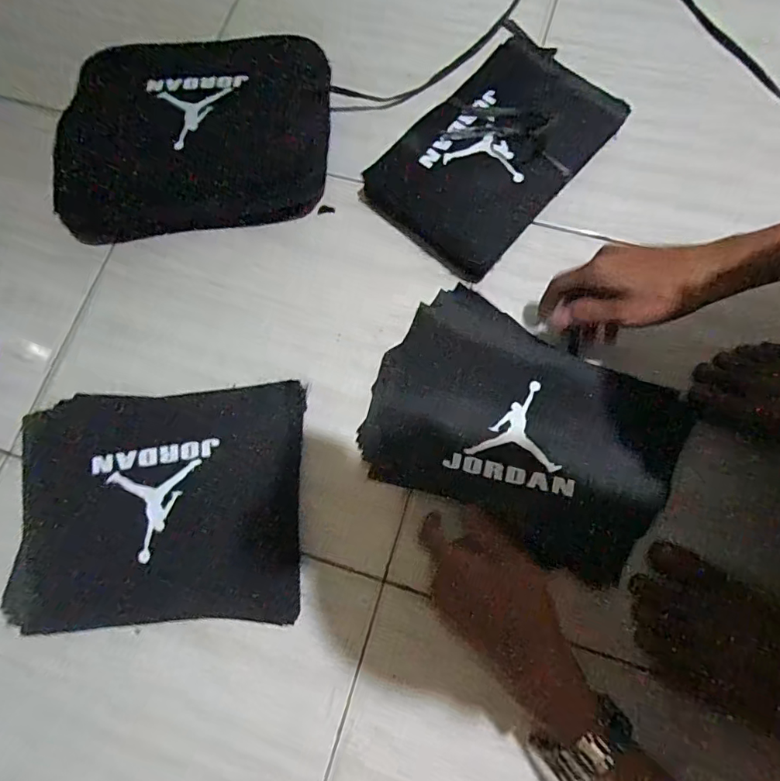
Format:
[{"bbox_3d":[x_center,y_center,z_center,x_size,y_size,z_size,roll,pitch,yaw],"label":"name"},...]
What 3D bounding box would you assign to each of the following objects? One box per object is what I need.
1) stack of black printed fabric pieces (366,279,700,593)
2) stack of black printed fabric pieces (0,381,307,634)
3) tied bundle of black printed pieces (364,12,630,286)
[{"bbox_3d":[0.118,0.032,0.475,0.269,0.031,0.196,26,78,8],"label":"stack of black printed fabric pieces"},{"bbox_3d":[-0.209,0.102,0.470,0.248,0.036,0.205,-2,75,1],"label":"stack of black printed fabric pieces"},{"bbox_3d":[0.116,-0.266,0.553,0.169,0.039,0.271,42,80,11],"label":"tied bundle of black printed pieces"}]

